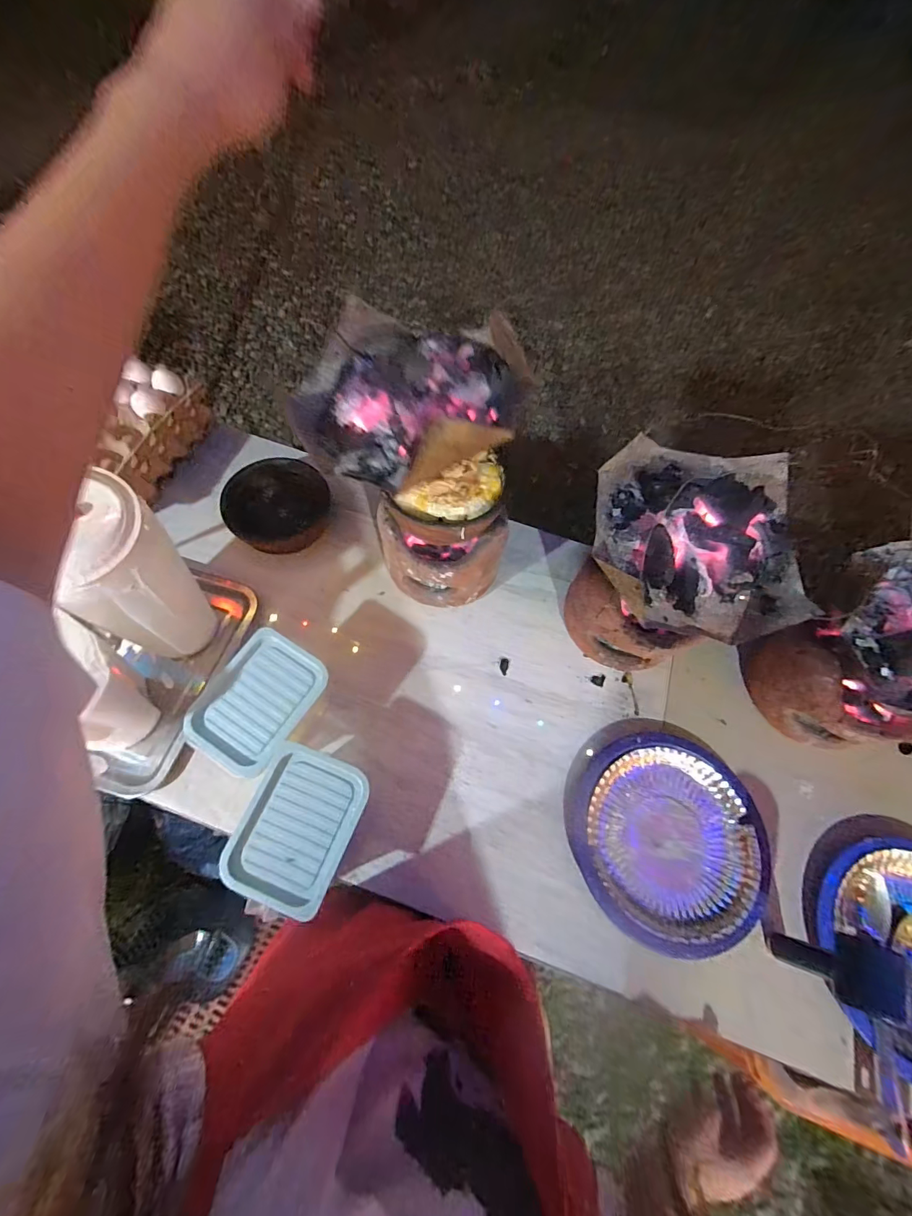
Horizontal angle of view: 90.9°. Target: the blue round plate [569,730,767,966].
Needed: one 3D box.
[{"bbox_3d":[0.284,0.301,0.597,0.251,0.025,0.248,1,65,-3],"label":"blue round plate"}]

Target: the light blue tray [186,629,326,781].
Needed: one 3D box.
[{"bbox_3d":[-0.235,0.111,0.538,0.116,0.014,0.152,28,67,9],"label":"light blue tray"}]

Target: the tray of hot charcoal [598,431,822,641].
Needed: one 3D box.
[{"bbox_3d":[0.288,-0.099,0.522,0.233,0.065,0.256,7,65,0],"label":"tray of hot charcoal"}]

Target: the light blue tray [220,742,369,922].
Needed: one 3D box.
[{"bbox_3d":[-0.172,0.236,0.487,0.116,0.013,0.150,19,66,5],"label":"light blue tray"}]

